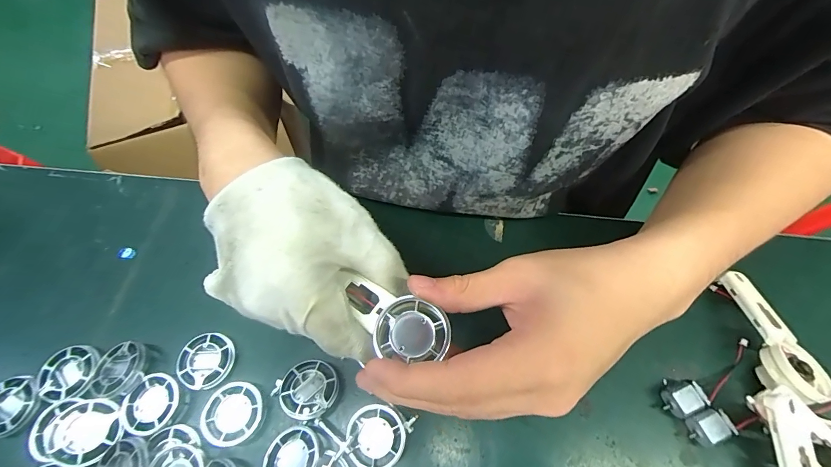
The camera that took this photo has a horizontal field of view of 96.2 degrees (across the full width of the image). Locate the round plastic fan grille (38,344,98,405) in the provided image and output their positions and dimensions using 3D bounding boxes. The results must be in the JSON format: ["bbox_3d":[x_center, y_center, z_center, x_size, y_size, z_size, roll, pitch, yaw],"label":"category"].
[{"bbox_3d":[-0.254,0.102,0.272,0.041,0.006,0.038,16,65,10],"label":"round plastic fan grille"}]

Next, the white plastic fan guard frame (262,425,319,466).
[{"bbox_3d":[-0.079,0.143,0.235,0.034,0.008,0.038,21,66,12],"label":"white plastic fan guard frame"}]

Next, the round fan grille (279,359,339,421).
[{"bbox_3d":[-0.073,0.107,0.259,0.038,0.019,0.039,-1,63,2],"label":"round fan grille"}]

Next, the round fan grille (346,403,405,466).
[{"bbox_3d":[-0.025,0.132,0.241,0.035,0.005,0.038,-1,63,2],"label":"round fan grille"}]

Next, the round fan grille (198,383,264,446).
[{"bbox_3d":[-0.124,0.123,0.255,0.037,0.012,0.038,-1,63,2],"label":"round fan grille"}]

